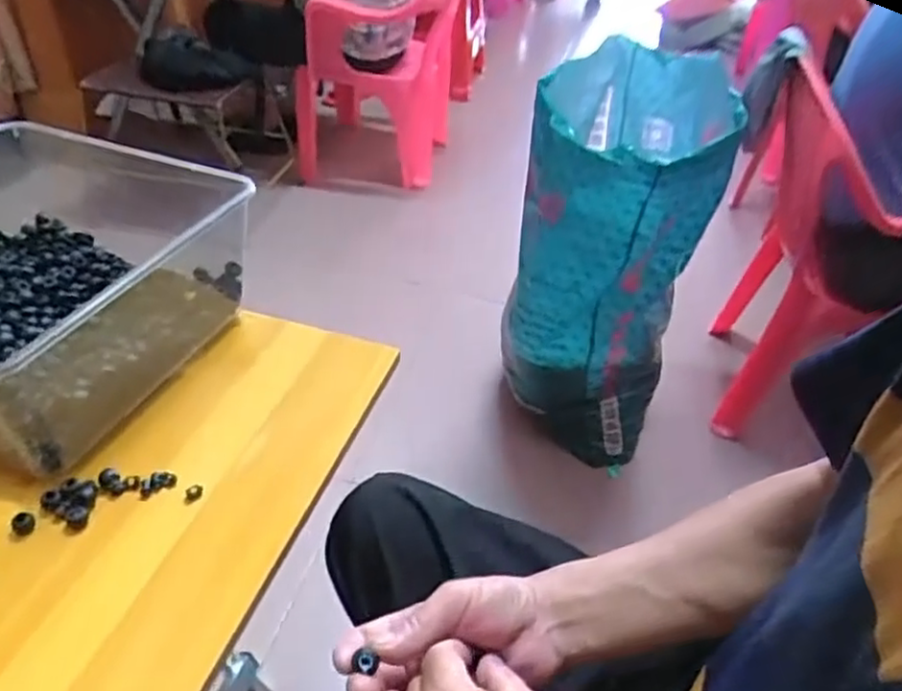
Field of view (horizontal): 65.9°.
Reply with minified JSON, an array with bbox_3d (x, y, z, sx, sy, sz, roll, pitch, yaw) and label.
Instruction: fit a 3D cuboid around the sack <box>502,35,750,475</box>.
[{"bbox_3d":[0.248,-0.131,1.147,0.266,0.592,0.350,13,40,11],"label":"sack"}]

